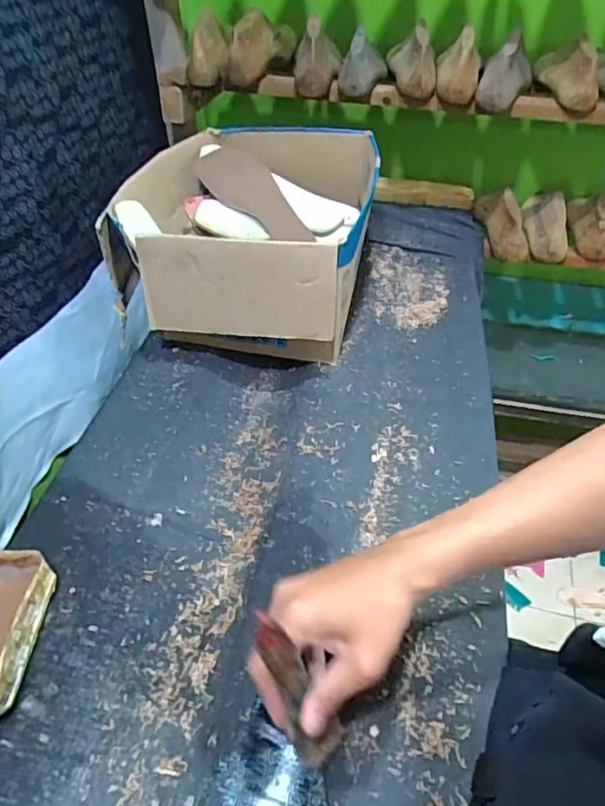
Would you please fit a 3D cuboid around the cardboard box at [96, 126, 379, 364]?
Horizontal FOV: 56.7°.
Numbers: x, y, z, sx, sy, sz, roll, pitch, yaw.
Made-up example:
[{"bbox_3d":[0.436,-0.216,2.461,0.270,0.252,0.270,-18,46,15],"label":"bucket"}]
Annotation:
[{"bbox_3d":[-0.077,-0.234,0.804,0.307,0.189,0.370,8,45,5],"label":"cardboard box"}]

